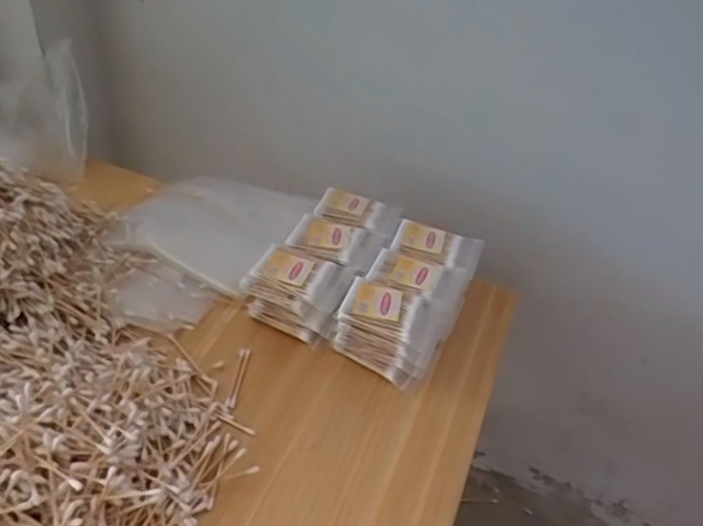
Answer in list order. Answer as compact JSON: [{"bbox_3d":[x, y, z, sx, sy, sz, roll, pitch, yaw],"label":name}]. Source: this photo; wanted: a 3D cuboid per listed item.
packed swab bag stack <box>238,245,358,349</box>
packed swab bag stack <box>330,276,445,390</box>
[{"bbox_3d":[-0.054,0.031,0.629,0.101,0.065,0.061,17,43,11],"label":"packed swab bag stack"},{"bbox_3d":[0.035,0.066,0.600,0.093,0.073,0.061,20,43,14],"label":"packed swab bag stack"}]

